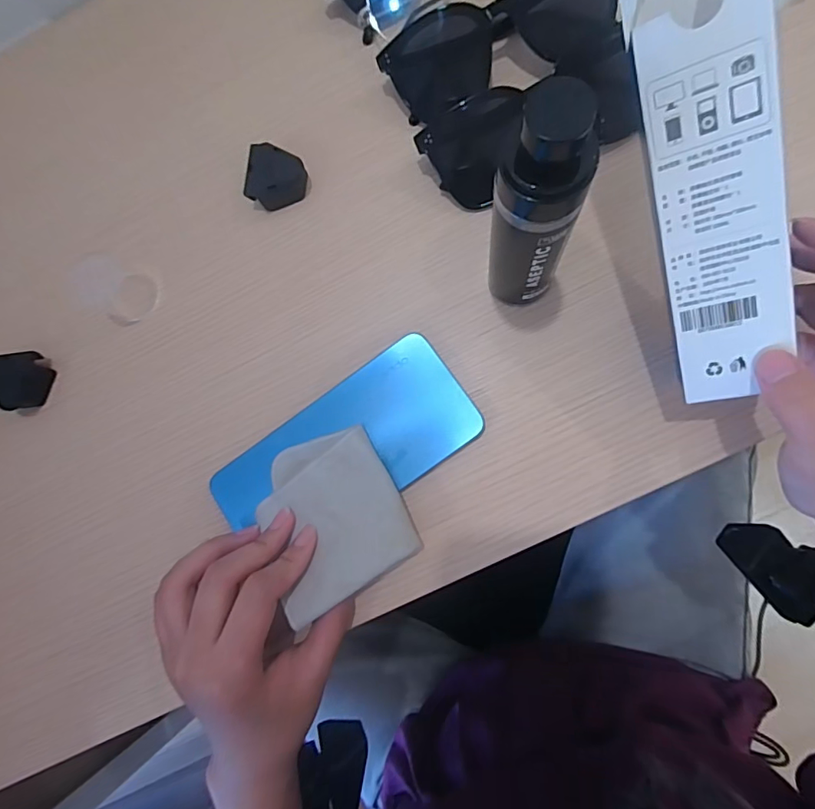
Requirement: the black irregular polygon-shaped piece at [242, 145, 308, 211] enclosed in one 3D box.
[{"bbox_3d":[-0.085,-0.148,0.307,0.036,0.022,0.036,10,86,8],"label":"black irregular polygon-shaped piece"}]

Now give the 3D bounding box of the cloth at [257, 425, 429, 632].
[{"bbox_3d":[-0.044,0.062,0.265,0.080,0.023,0.086,-32,82,4],"label":"cloth"}]

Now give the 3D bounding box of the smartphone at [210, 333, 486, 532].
[{"bbox_3d":[-0.038,0.029,0.284,0.159,0.010,0.074,-35,81,3],"label":"smartphone"}]

